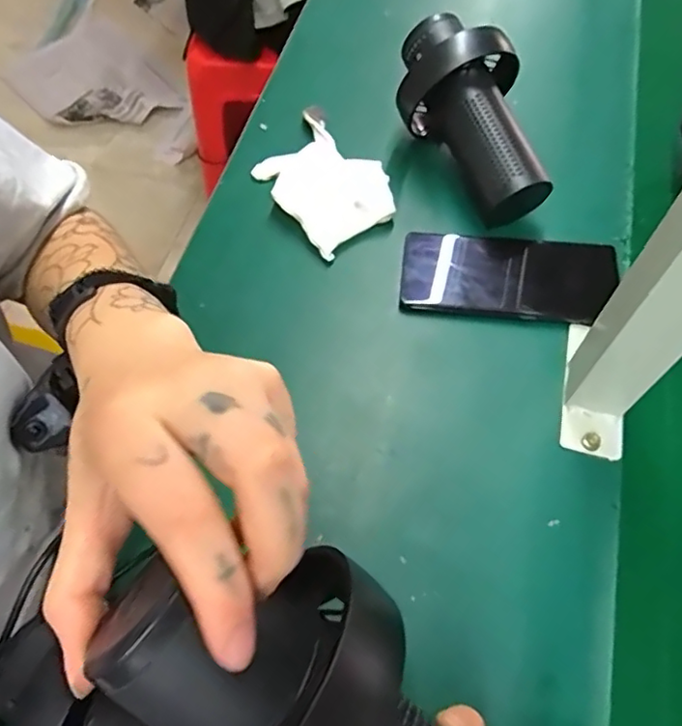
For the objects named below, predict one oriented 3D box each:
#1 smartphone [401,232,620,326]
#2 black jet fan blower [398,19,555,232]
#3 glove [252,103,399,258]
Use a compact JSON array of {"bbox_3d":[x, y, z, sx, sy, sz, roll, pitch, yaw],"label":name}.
[{"bbox_3d":[0.129,-0.066,0.454,0.161,0.015,0.070,6,62,5],"label":"smartphone"},{"bbox_3d":[0.109,-0.198,0.488,0.084,0.091,0.174,-23,78,-9],"label":"black jet fan blower"},{"bbox_3d":[-0.020,-0.162,0.510,0.090,0.024,0.152,-30,65,-14],"label":"glove"}]

